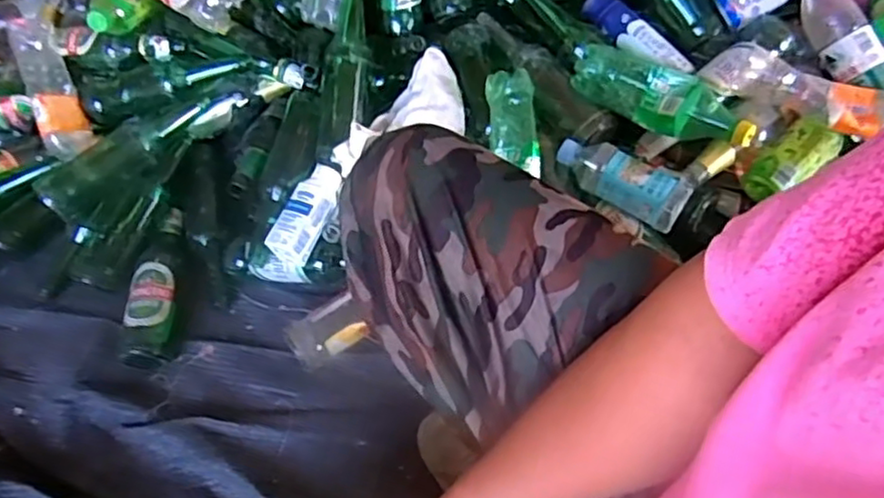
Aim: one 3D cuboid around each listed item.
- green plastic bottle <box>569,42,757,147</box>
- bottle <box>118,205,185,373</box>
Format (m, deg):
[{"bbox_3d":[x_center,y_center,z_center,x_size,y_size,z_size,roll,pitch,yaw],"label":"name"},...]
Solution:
[{"bbox_3d":[0.274,-0.190,0.841,0.224,0.057,0.070,24,64,16],"label":"green plastic bottle"},{"bbox_3d":[-0.395,0.049,0.944,0.059,0.055,0.237,0,60,3],"label":"bottle"}]

